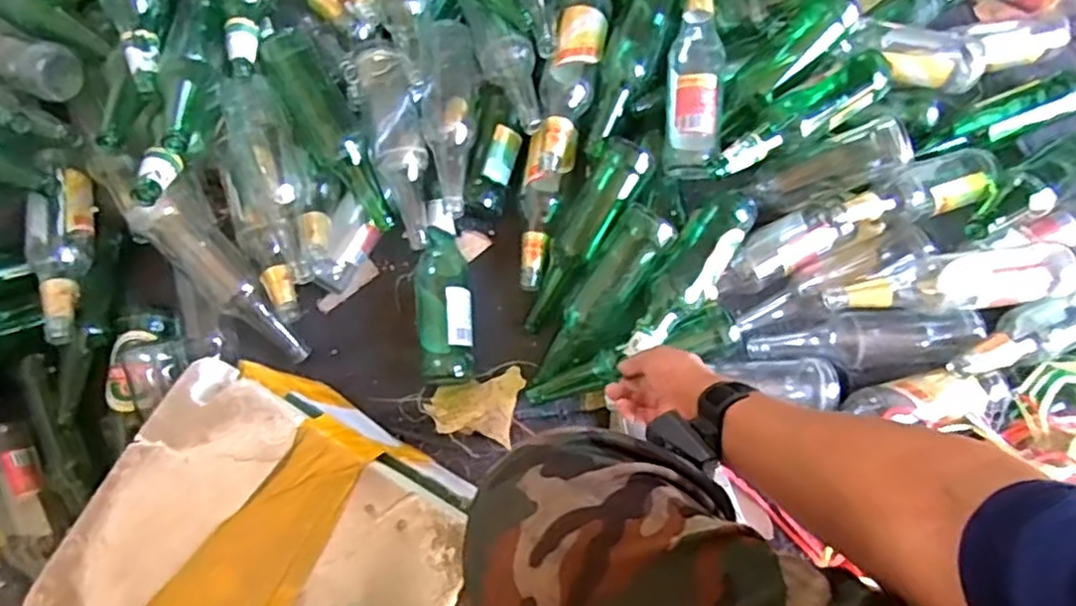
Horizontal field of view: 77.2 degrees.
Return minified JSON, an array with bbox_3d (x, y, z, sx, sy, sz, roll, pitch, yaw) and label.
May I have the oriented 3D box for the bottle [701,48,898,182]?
[{"bbox_3d":[0.313,-0.223,0.822,0.268,0.057,0.068,-31,74,-7],"label":"bottle"}]

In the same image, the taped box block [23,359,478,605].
[{"bbox_3d":[-0.239,0.254,0.674,0.318,0.205,0.279,30,76,10],"label":"taped box block"}]

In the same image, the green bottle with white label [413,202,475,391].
[{"bbox_3d":[-0.123,-0.010,0.864,0.074,0.065,0.225,-8,73,-1],"label":"green bottle with white label"}]

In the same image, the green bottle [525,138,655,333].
[{"bbox_3d":[0.055,-0.081,0.853,0.078,0.061,0.262,31,93,11],"label":"green bottle"}]

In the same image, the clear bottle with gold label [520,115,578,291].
[{"bbox_3d":[0.004,-0.125,0.866,0.061,0.072,0.215,11,96,5],"label":"clear bottle with gold label"}]

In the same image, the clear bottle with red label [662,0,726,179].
[{"bbox_3d":[0.198,-0.291,0.843,0.066,0.077,0.271,4,86,3],"label":"clear bottle with red label"}]

